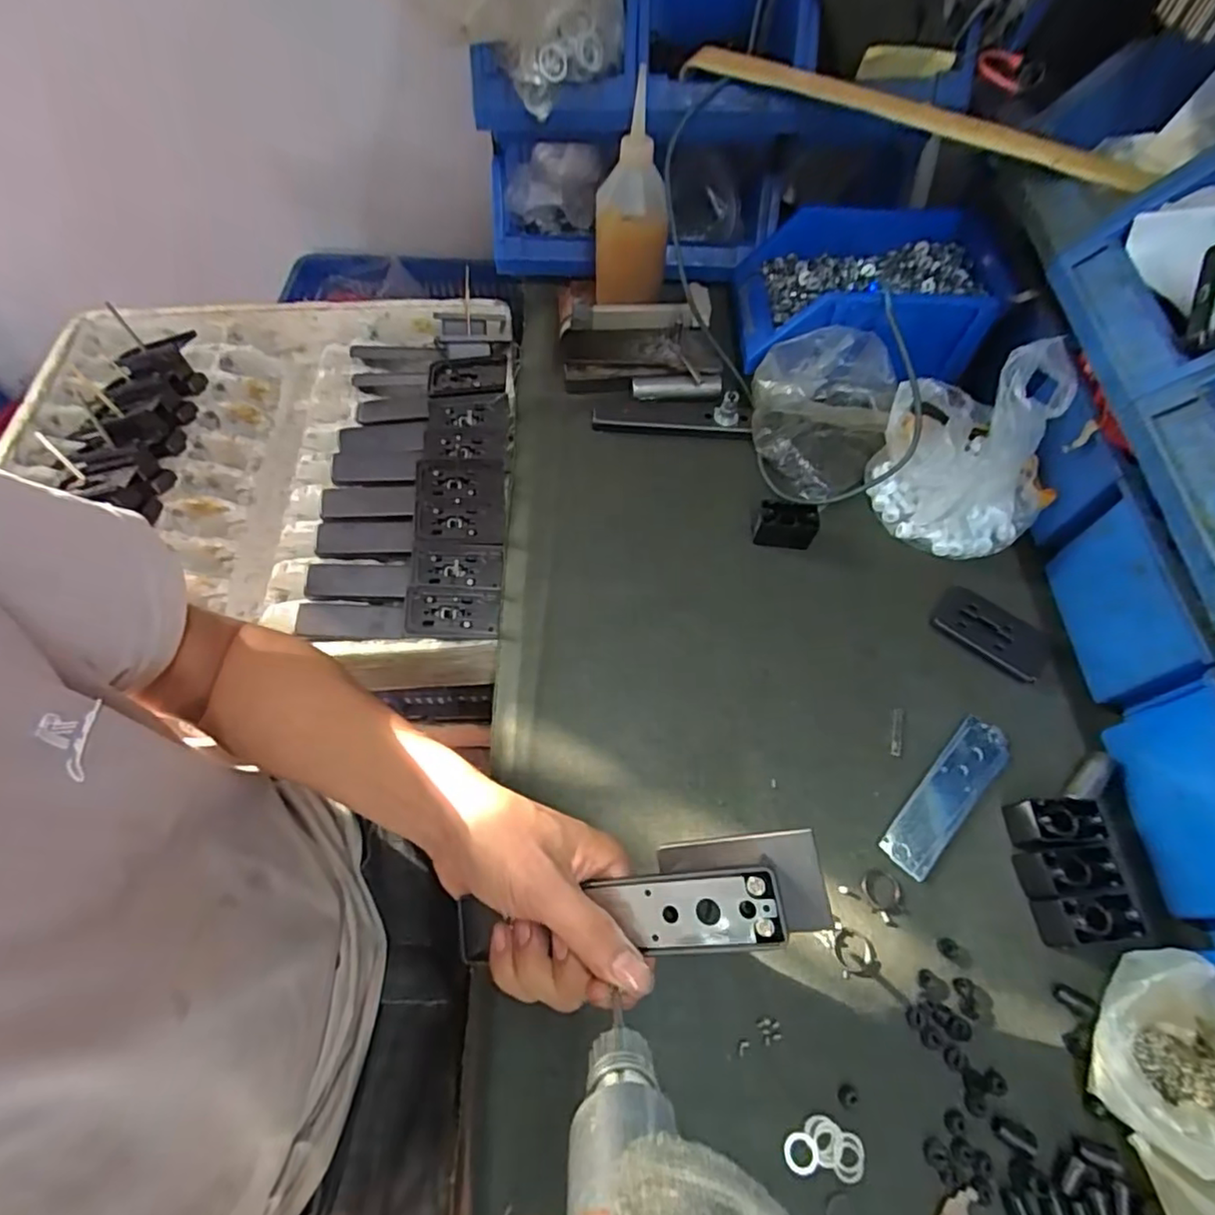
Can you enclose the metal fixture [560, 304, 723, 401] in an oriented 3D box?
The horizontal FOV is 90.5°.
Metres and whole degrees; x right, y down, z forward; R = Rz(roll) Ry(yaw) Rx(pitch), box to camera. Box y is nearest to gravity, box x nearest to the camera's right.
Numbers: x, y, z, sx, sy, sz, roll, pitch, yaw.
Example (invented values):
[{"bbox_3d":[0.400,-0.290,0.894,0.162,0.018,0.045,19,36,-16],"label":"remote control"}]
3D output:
[{"bbox_3d":[0.036,-0.271,0.630,0.166,0.055,0.110,0,61,-2],"label":"metal fixture"}]

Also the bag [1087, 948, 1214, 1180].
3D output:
[{"bbox_3d":[0.336,0.264,0.356,0.100,0.051,0.094,-29,66,-17],"label":"bag"}]

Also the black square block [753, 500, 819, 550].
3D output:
[{"bbox_3d":[0.162,-0.075,0.544,0.051,0.036,0.025,8,61,2],"label":"black square block"}]

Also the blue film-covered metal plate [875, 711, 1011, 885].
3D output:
[{"bbox_3d":[0.256,0.138,0.450,0.141,0.004,0.038,-39,69,-21],"label":"blue film-covered metal plate"}]

